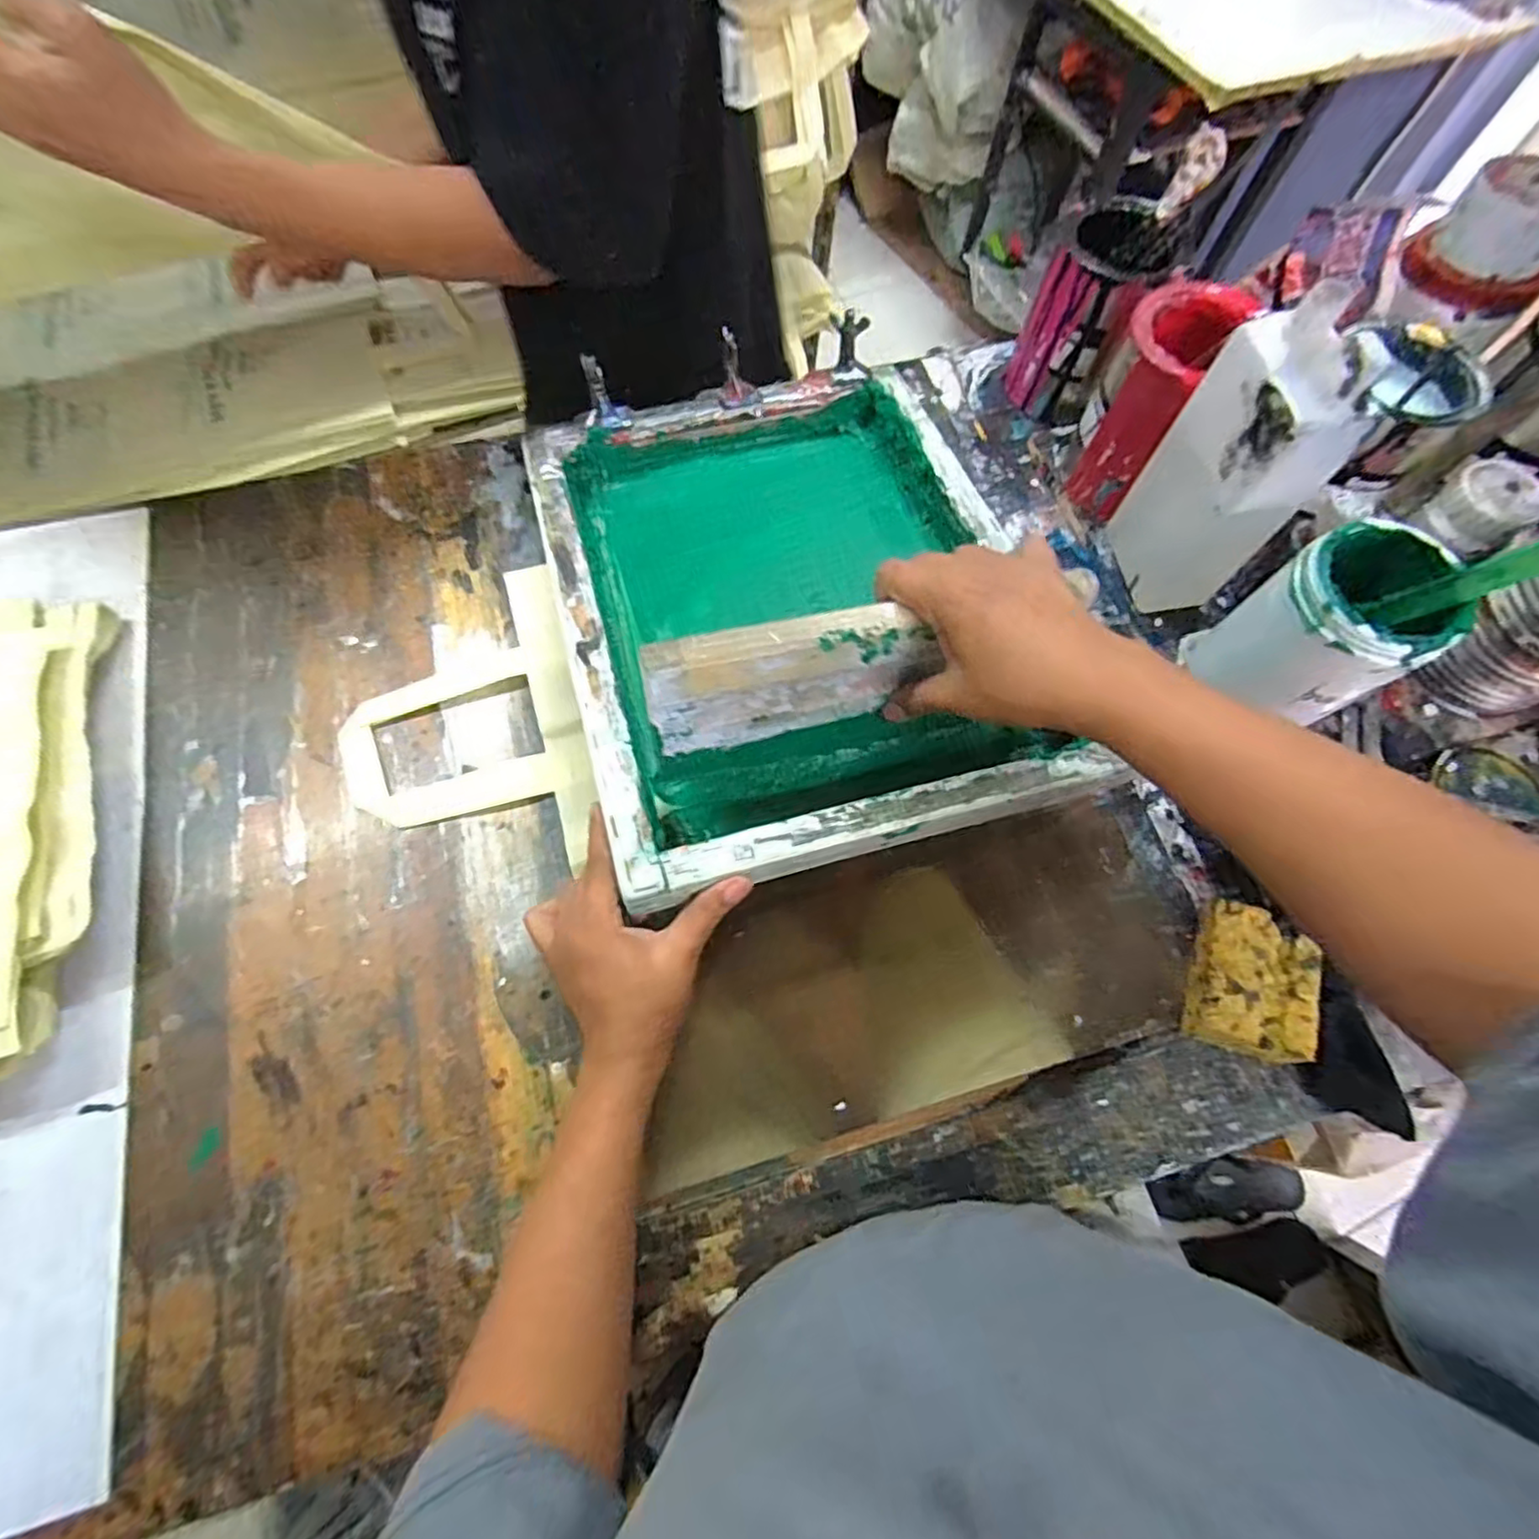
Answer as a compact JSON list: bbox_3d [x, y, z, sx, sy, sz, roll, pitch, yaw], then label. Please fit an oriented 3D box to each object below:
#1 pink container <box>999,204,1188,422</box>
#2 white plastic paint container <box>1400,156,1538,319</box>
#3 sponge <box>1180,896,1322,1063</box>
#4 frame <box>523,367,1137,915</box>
[{"bbox_3d":[0.289,-0.413,0.623,0.091,0.145,0.091,38,73,13],"label":"pink container"},{"bbox_3d":[0.557,-0.403,0.515,0.100,0.057,0.078,35,72,12],"label":"white plastic paint container"},{"bbox_3d":[0.327,0.146,0.464,0.066,0.044,0.092,20,70,6],"label":"sponge"},{"bbox_3d":[0.016,-0.142,0.540,0.349,0.066,0.450,-13,60,-7],"label":"frame"}]

